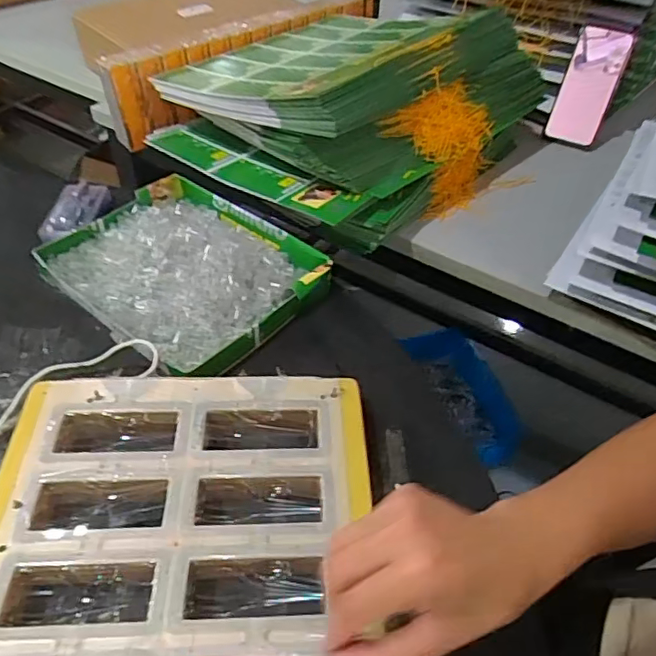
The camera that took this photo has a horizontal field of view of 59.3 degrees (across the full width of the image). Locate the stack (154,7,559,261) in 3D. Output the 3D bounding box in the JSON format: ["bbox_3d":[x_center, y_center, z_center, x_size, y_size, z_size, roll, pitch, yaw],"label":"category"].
[{"bbox_3d":[0.013,-0.312,0.760,0.395,0.153,0.406,30,52,24],"label":"stack"}]

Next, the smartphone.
[{"bbox_3d":[0.386,-0.359,0.853,0.073,0.160,0.012,20,16,12],"label":"smartphone"}]

